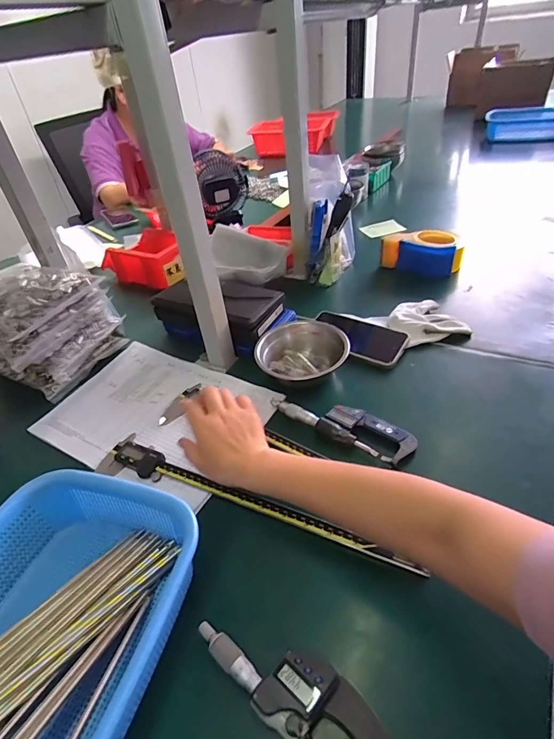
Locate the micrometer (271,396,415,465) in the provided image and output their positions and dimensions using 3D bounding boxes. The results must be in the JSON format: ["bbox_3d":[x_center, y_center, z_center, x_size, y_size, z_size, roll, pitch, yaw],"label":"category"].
[{"bbox_3d":[0.080,0.071,0.514,0.180,0.032,0.052,21,47,29],"label":"micrometer"}]

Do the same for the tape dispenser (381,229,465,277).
[{"bbox_3d":[0.282,-0.228,0.799,0.148,0.062,0.068,14,44,23],"label":"tape dispenser"}]

